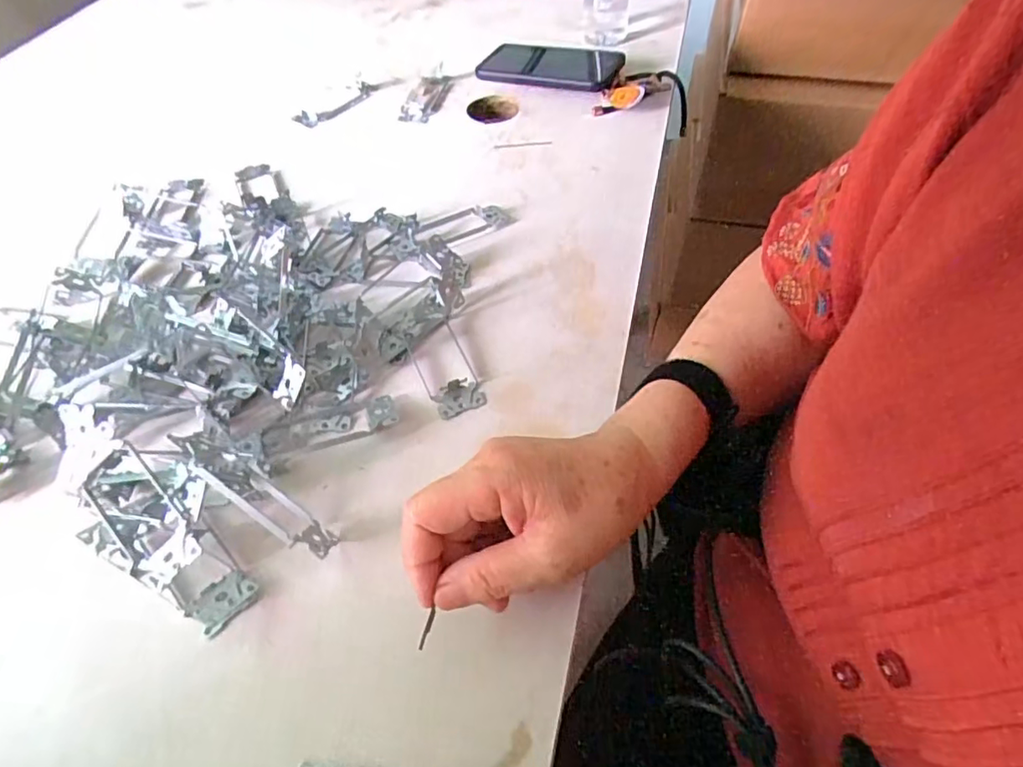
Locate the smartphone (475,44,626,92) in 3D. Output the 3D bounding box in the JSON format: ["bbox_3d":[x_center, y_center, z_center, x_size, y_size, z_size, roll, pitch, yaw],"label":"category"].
[{"bbox_3d":[0.043,-0.372,0.661,0.168,0.012,0.077,18,68,22],"label":"smartphone"}]

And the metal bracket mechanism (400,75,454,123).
[{"bbox_3d":[-0.097,-0.330,0.647,0.038,0.017,0.079,14,55,13],"label":"metal bracket mechanism"}]

